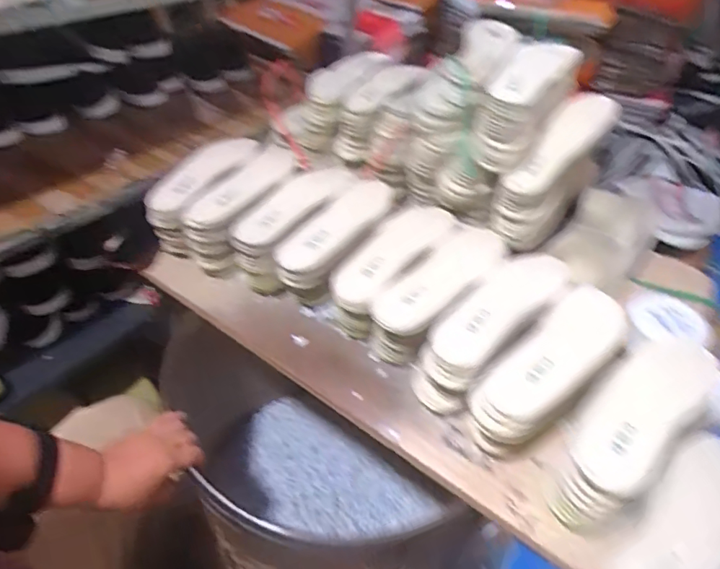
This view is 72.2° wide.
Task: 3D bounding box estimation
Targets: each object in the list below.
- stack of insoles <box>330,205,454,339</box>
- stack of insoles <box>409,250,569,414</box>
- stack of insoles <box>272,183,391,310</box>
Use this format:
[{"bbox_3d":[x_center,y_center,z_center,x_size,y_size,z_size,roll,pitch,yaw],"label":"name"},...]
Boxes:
[{"bbox_3d":[0.049,-0.038,0.742,0.088,0.096,0.264,31,61,24],"label":"stack of insoles"},{"bbox_3d":[0.183,0.061,0.684,0.275,0.111,0.089,-35,56,-29],"label":"stack of insoles"},{"bbox_3d":[-0.026,-0.075,0.773,0.093,0.093,0.252,27,61,21],"label":"stack of insoles"}]

